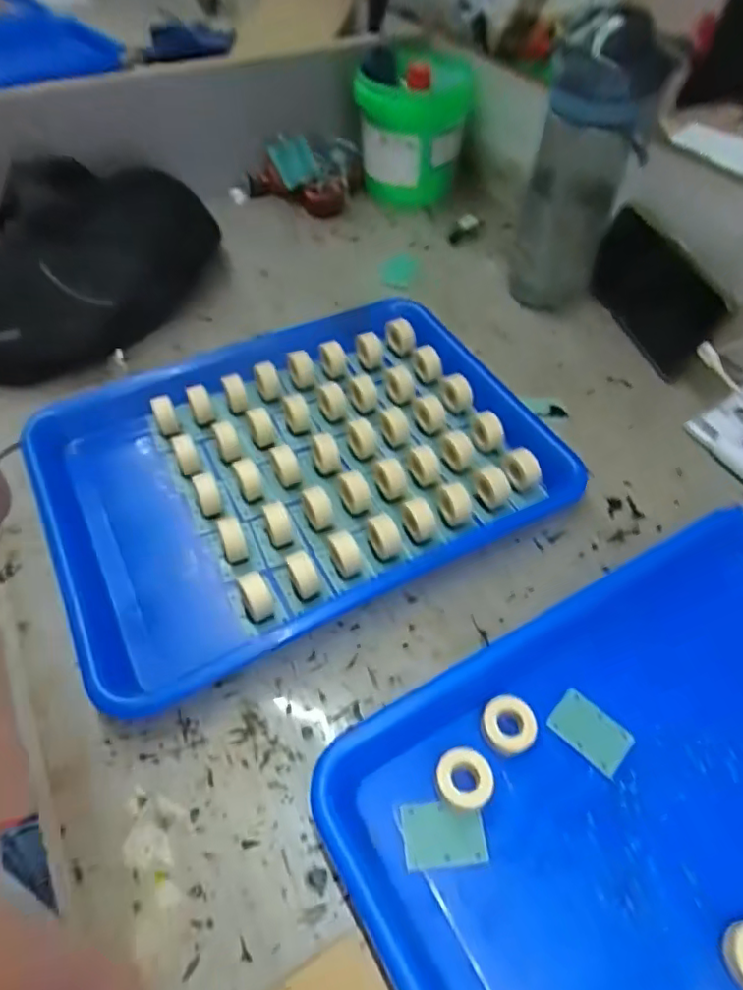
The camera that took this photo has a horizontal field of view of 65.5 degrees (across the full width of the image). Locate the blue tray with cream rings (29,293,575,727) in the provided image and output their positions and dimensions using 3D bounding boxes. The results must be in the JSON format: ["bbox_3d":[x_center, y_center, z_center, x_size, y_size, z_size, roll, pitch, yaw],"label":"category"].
[{"bbox_3d":[-0.059,-0.026,0.412,0.325,0.036,0.261,-24,56,-17],"label":"blue tray with cream rings"}]

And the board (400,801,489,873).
[{"bbox_3d":[0.035,0.164,0.279,0.039,0.005,0.027,-5,52,-4],"label":"board"}]

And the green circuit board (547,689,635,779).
[{"bbox_3d":[0.118,0.127,0.310,0.040,0.004,0.026,34,60,24],"label":"green circuit board"}]

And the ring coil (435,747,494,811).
[{"bbox_3d":[0.046,0.142,0.288,0.026,0.014,0.027,0,52,0],"label":"ring coil"}]

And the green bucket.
[{"bbox_3d":[0.045,-0.401,0.641,0.121,0.127,0.116,0,52,0],"label":"green bucket"}]

